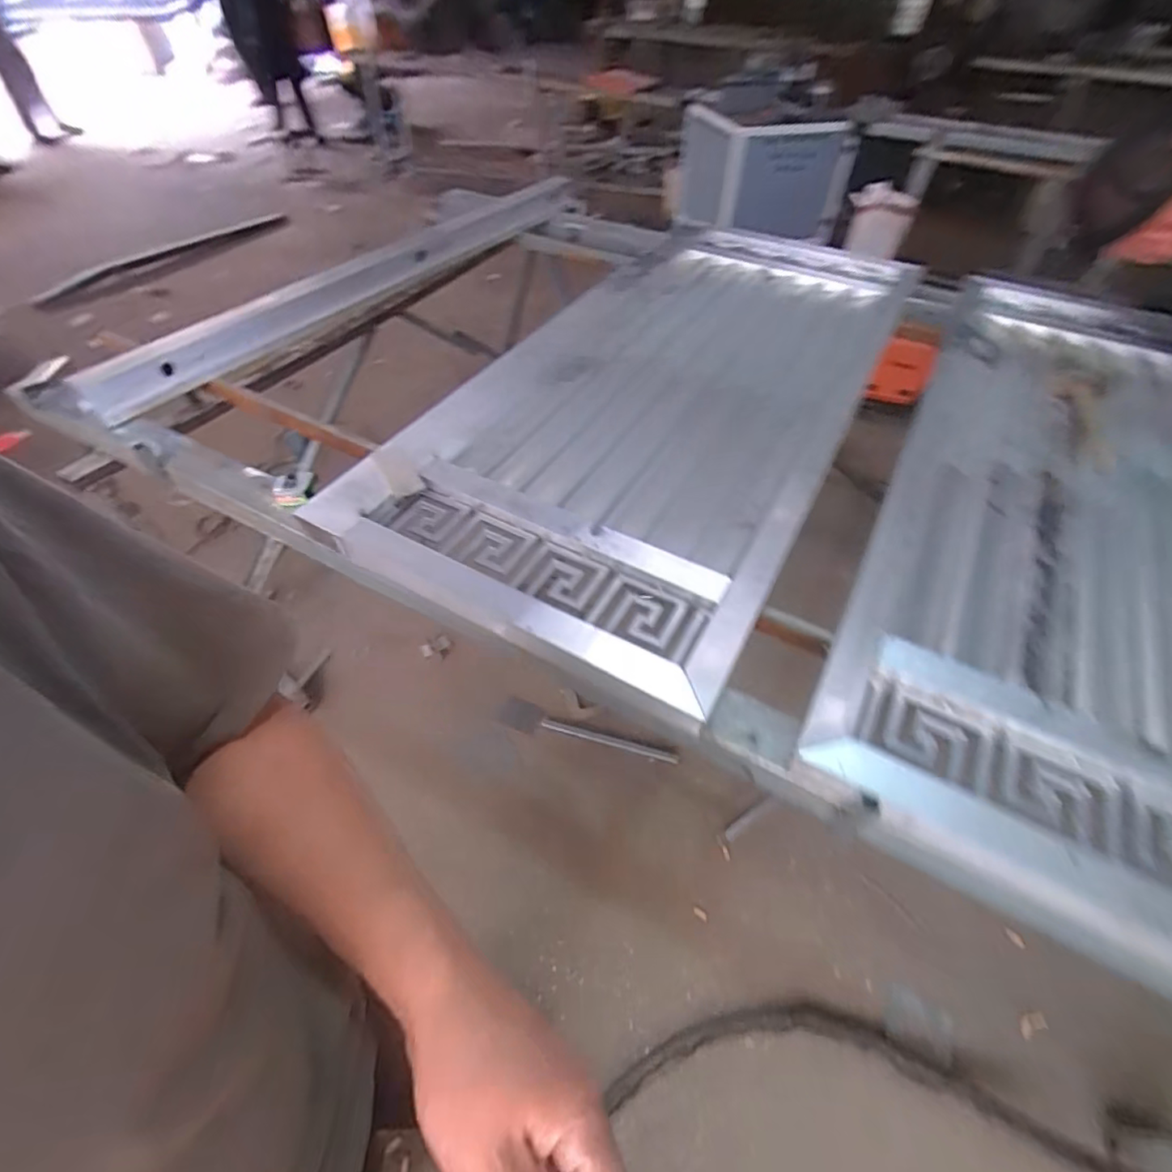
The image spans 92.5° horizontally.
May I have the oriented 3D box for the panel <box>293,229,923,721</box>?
[{"bbox_3d":[0.194,-0.437,1.186,0.705,0.049,1.455,24,52,18],"label":"panel"}]

